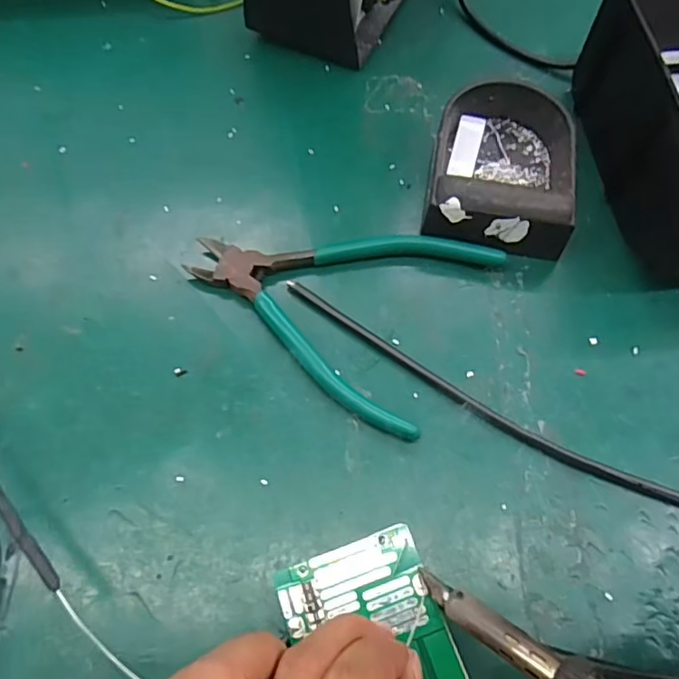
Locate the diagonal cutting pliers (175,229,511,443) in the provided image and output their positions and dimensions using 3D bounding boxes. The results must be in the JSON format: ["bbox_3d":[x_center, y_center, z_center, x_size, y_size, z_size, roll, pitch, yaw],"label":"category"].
[{"bbox_3d":[0.003,-0.032,0.298,0.146,0.010,0.116,32,70,14],"label":"diagonal cutting pliers"}]

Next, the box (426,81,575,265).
[{"bbox_3d":[0.090,-0.098,0.315,0.072,0.035,0.102,8,66,5],"label":"box"}]

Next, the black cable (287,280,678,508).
[{"bbox_3d":[0.129,0.044,0.265,0.341,0.004,0.047,19,67,9],"label":"black cable"}]

